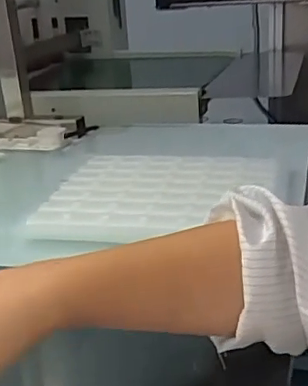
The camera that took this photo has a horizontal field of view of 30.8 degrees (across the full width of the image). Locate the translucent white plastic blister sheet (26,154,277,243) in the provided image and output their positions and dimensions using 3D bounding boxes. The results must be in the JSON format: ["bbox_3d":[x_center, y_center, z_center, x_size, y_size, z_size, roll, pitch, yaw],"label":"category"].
[{"bbox_3d":[0.012,-0.002,0.671,0.254,0.018,0.230,2,23,12],"label":"translucent white plastic blister sheet"}]

